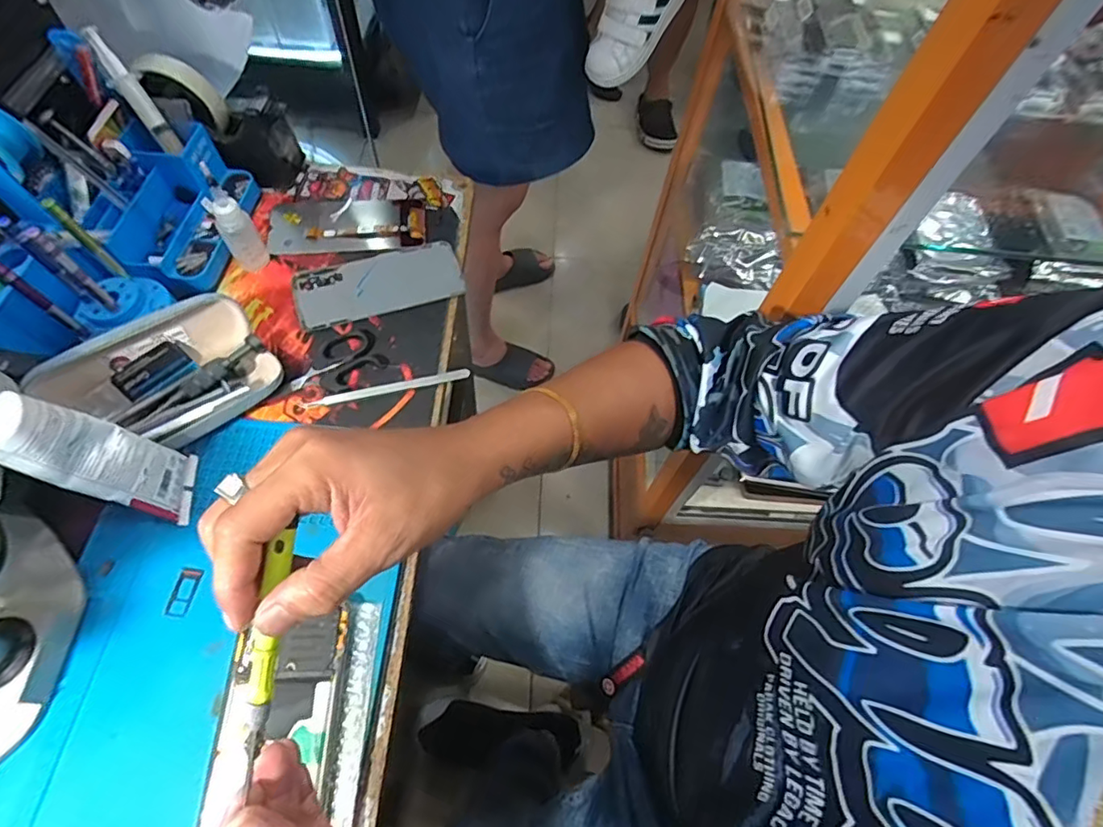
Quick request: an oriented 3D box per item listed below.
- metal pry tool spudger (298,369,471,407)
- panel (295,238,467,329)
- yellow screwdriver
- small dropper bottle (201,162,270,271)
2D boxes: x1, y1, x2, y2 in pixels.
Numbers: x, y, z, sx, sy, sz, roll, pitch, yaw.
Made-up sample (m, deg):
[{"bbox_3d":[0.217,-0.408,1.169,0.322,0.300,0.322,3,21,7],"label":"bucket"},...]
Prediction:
[{"bbox_3d":[-0.145,-0.022,0.498,0.145,0.004,0.011,-14,62,-12],"label":"metal pry tool spudger"},{"bbox_3d":[-0.170,-0.132,0.556,0.159,0.008,0.072,-17,63,-14],"label":"panel"},{"bbox_3d":[-0.126,0.106,0.245,0.010,0.008,0.111,8,88,0],"label":"yellow screwdriver"},{"bbox_3d":[-0.289,-0.174,0.513,0.031,0.108,0.025,-31,67,-20],"label":"small dropper bottle"}]

